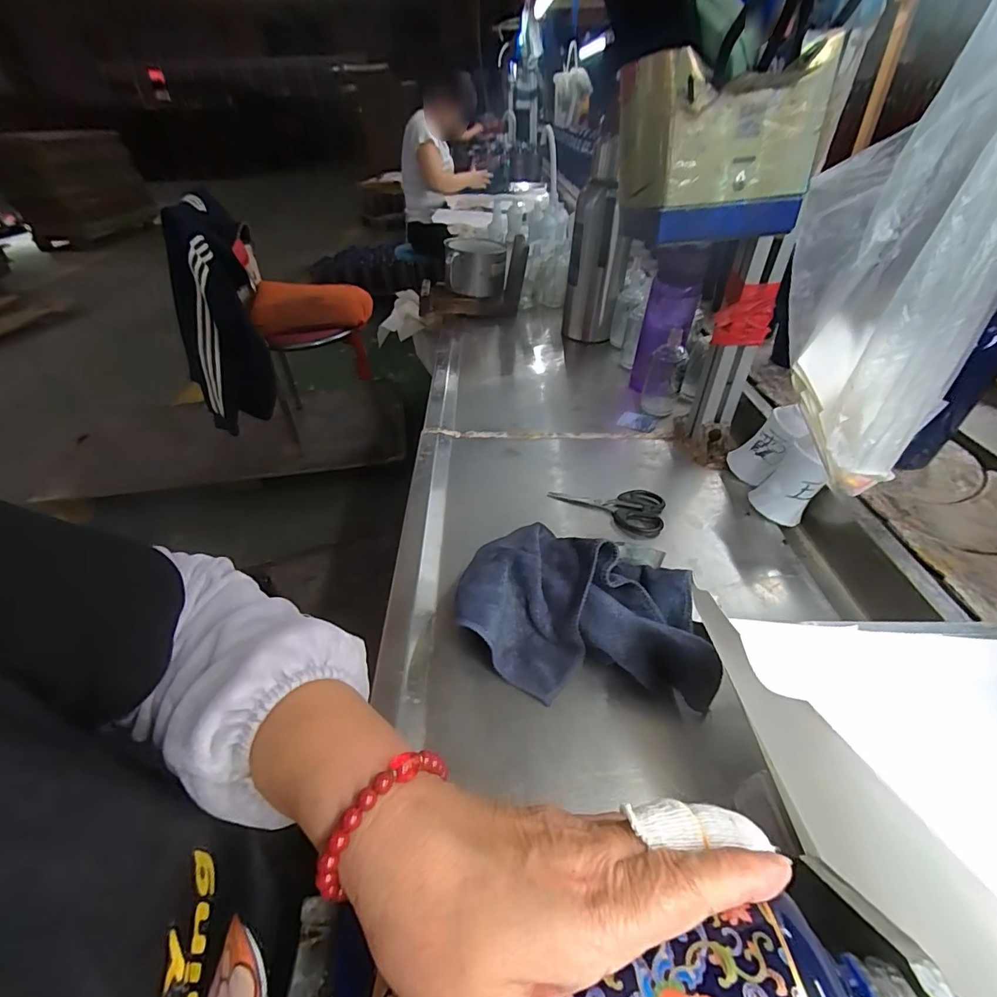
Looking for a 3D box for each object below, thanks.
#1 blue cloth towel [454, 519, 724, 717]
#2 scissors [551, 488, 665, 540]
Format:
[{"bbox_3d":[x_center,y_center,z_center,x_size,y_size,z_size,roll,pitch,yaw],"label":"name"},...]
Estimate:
[{"bbox_3d":[0.071,0.088,0.409,0.211,0.065,0.158,2,40,7],"label":"blue cloth towel"},{"bbox_3d":[0.132,0.004,0.560,0.133,0.006,0.082,16,44,22],"label":"scissors"}]

